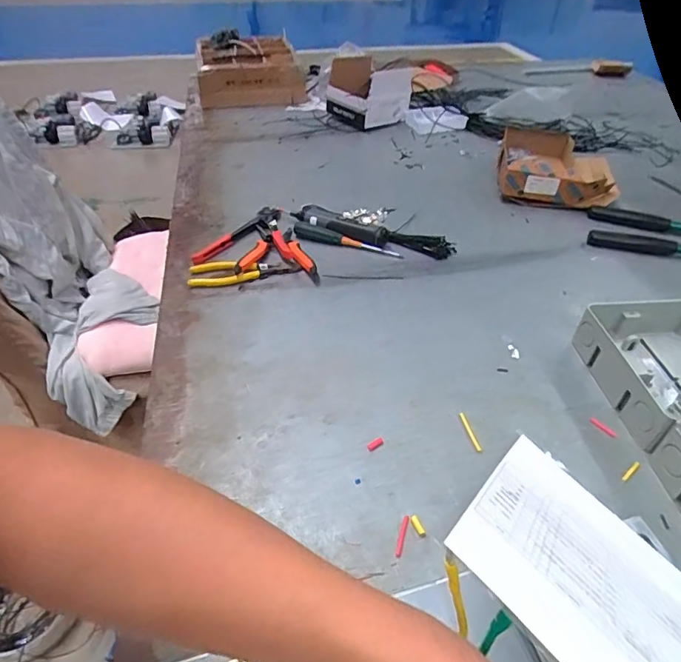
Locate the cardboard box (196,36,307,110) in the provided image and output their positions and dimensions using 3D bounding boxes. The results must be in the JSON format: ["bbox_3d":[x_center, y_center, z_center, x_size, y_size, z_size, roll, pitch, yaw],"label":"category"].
[{"bbox_3d":[-0.283,-0.803,1.447,0.303,0.101,0.420,-9,43,-11],"label":"cardboard box"}]

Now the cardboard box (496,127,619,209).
[{"bbox_3d":[0.436,-0.341,0.973,0.218,0.067,0.262,10,43,10],"label":"cardboard box"}]

